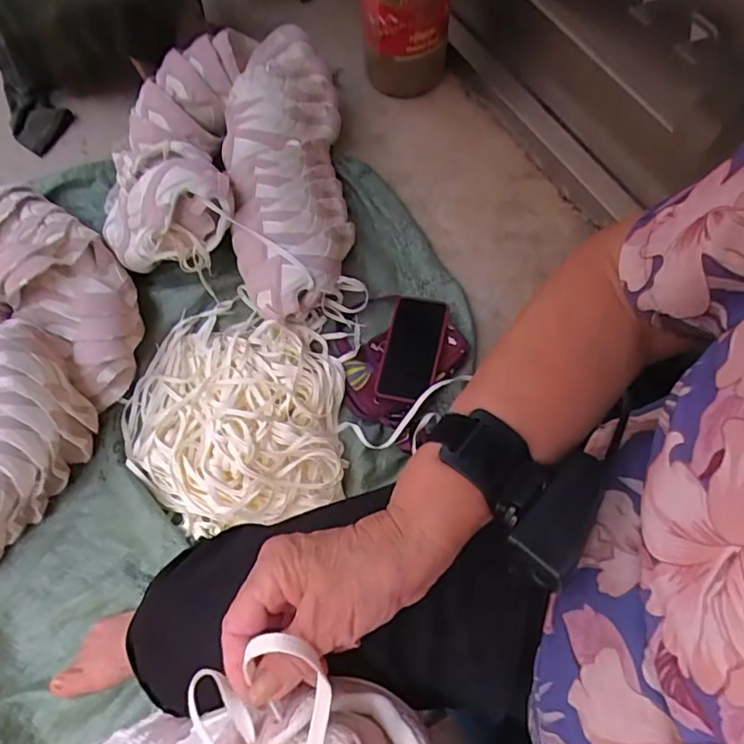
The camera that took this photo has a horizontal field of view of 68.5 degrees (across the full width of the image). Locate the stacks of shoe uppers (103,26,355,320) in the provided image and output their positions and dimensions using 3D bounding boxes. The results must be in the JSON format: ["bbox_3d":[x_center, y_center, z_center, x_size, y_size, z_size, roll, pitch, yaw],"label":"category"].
[{"bbox_3d":[-0.217,-0.329,0.846,0.365,0.148,0.491,1,66,0],"label":"stacks of shoe uppers"}]

